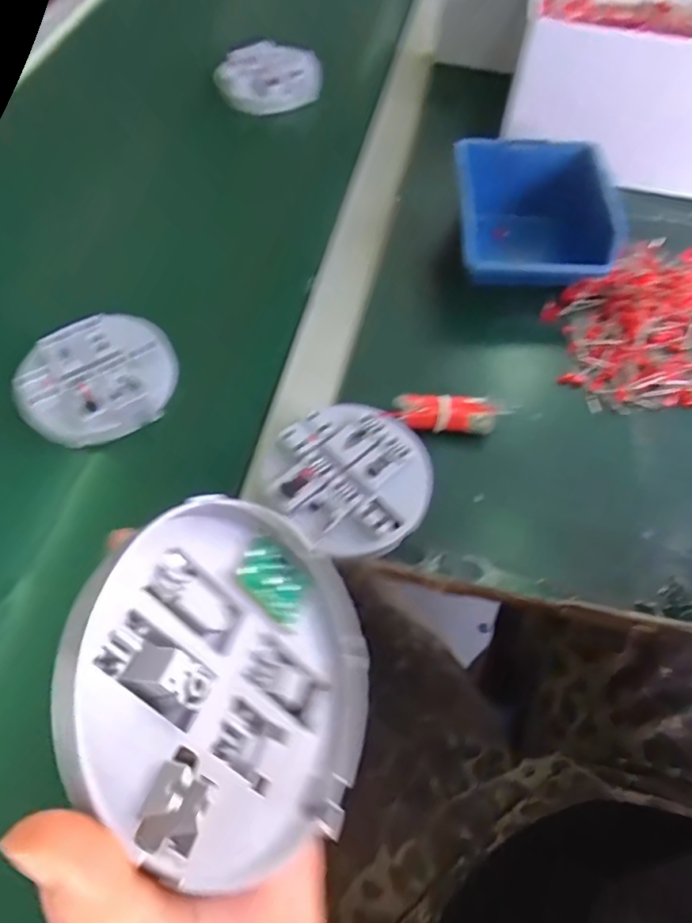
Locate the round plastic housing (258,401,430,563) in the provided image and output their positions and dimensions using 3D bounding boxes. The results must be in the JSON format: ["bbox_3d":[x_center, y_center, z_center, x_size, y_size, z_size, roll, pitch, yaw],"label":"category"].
[{"bbox_3d":[0.003,0.010,0.342,0.095,0.021,0.096,-1,60,1],"label":"round plastic housing"}]

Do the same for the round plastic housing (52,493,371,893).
[{"bbox_3d":[-0.033,0.062,0.173,0.017,0.103,0.105,-23,31,35],"label":"round plastic housing"}]

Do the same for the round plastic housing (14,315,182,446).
[{"bbox_3d":[-0.176,-0.061,0.392,0.107,0.024,0.094,-31,64,-15],"label":"round plastic housing"}]

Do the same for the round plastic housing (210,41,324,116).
[{"bbox_3d":[-0.083,-0.420,0.596,0.107,0.030,0.107,-1,60,1],"label":"round plastic housing"}]

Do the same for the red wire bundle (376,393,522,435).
[{"bbox_3d":[0.071,-0.033,0.367,0.091,0.017,0.024,-2,60,0],"label":"red wire bundle"}]

